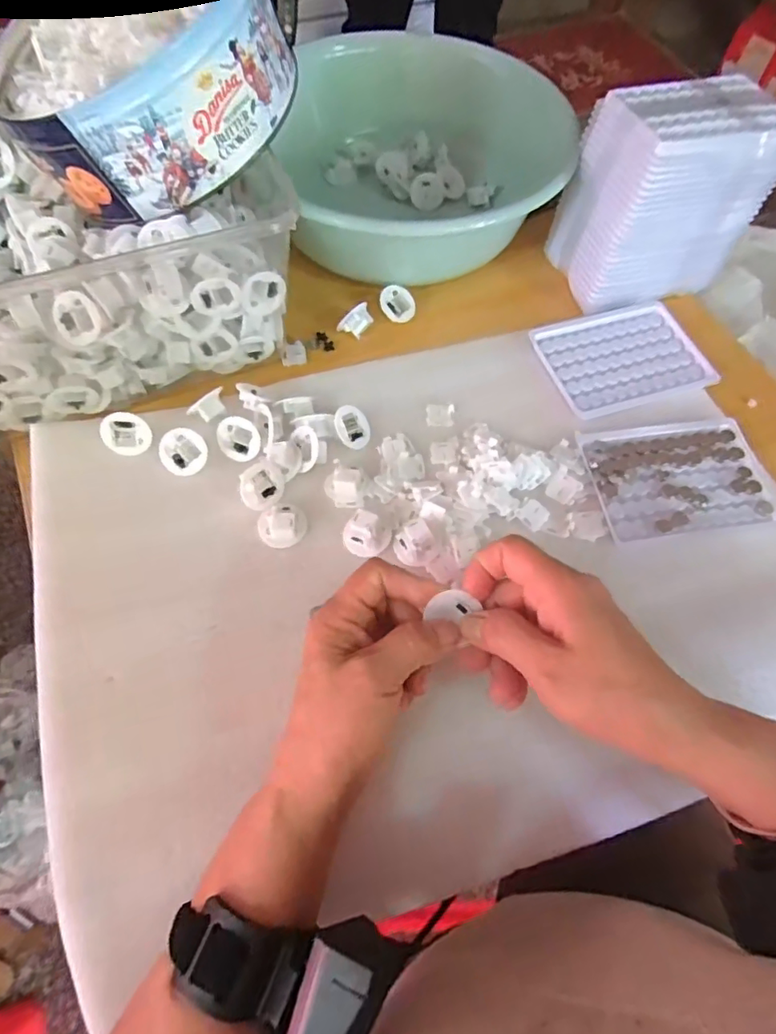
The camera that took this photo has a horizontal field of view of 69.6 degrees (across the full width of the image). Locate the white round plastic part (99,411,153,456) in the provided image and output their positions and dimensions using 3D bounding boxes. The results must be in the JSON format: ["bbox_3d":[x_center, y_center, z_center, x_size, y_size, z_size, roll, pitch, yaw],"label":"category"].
[{"bbox_3d":[-0.184,-0.060,0.394,0.032,0.030,0.010,-2,25,-19],"label":"white round plastic part"}]

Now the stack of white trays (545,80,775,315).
[{"bbox_3d":[0.227,-0.266,0.465,0.129,0.129,0.096,-14,64,-9],"label":"stack of white trays"}]

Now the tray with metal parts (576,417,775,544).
[{"bbox_3d":[0.211,-0.030,0.406,0.126,0.007,0.091,-8,63,-6],"label":"tray with metal parts"}]

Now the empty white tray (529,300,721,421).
[{"bbox_3d":[0.191,-0.133,0.460,0.127,0.007,0.098,-19,65,-11],"label":"empty white tray"}]

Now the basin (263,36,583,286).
[{"bbox_3d":[0.035,-0.332,0.536,0.248,0.087,0.248,1,63,-1],"label":"basin"}]

